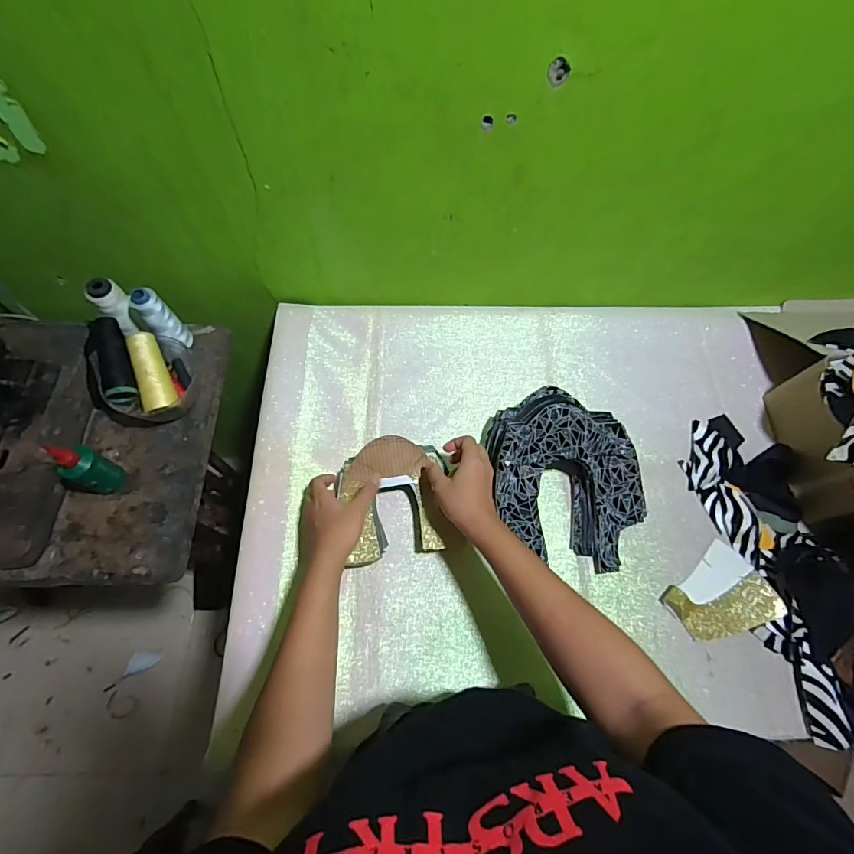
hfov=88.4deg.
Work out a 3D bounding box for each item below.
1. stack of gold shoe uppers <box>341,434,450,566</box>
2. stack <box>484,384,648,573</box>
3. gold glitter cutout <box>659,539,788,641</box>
[{"bbox_3d":[-0.042,0.089,0.554,0.131,0.058,0.142,-10,67,-5],"label":"stack of gold shoe uppers"},{"bbox_3d":[0.178,0.064,0.566,0.188,0.095,0.241,-16,68,-8],"label":"stack"},{"bbox_3d":[0.371,0.216,0.548,0.123,0.023,0.096,-35,72,-15],"label":"gold glitter cutout"}]

